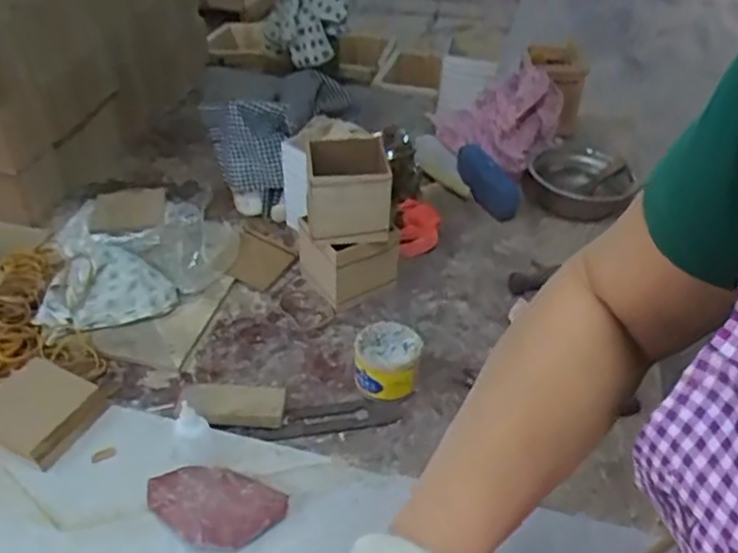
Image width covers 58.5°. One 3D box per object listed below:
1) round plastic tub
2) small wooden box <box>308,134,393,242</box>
[{"bbox_3d":[0.021,0.101,0.774,0.074,0.059,0.075,1,39,-1],"label":"round plastic tub"},{"bbox_3d":[-0.025,-0.115,0.844,0.107,0.106,0.109,-1,39,-4],"label":"small wooden box"}]

